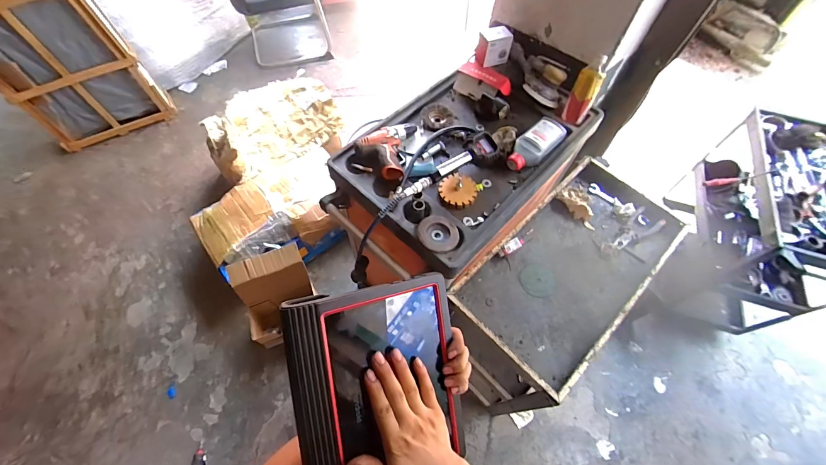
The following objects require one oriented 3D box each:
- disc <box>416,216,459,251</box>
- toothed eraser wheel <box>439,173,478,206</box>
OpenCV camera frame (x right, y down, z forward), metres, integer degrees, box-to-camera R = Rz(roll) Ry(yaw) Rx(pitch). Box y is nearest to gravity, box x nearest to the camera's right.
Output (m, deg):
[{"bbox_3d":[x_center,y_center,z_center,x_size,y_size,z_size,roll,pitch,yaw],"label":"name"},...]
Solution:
[{"bbox_3d":[0.059,0.002,0.816,0.092,0.024,0.097,1,61,-2],"label":"disc"},{"bbox_3d":[0.112,-0.110,0.881,0.094,0.028,0.081,29,64,13],"label":"toothed eraser wheel"}]

